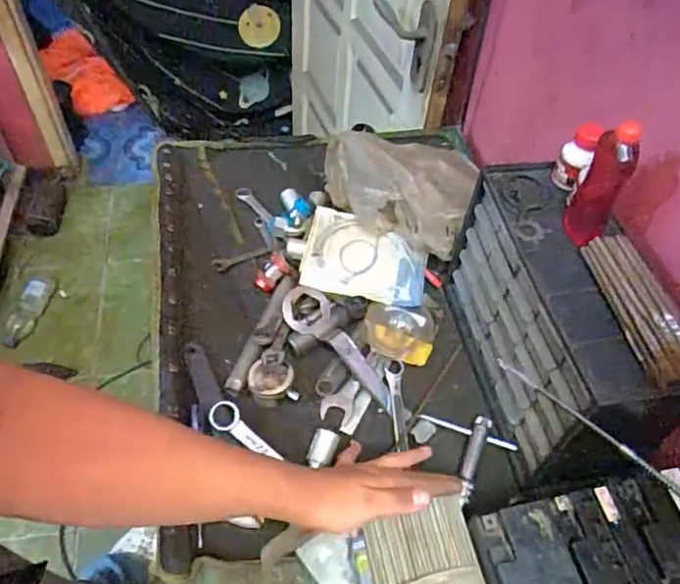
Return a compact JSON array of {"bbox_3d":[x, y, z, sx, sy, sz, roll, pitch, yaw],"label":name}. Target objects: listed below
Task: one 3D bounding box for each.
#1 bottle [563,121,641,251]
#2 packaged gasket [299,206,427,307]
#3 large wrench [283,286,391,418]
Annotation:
[{"bbox_3d":[0.243,-0.099,0.530,0.039,0.121,0.035,32,56,19],"label":"bottle"},{"bbox_3d":[0.035,-0.046,0.771,0.165,0.016,0.122,14,67,0],"label":"packaged gasket"},{"bbox_3d":[0.002,0.069,0.703,0.062,0.023,0.192,-35,75,-27],"label":"large wrench"}]

